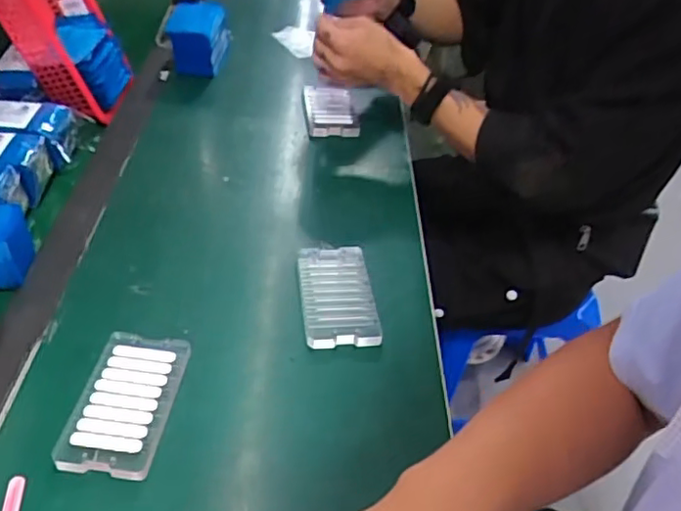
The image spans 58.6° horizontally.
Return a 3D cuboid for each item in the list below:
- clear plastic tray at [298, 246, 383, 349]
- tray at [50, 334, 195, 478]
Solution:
[{"bbox_3d":[-0.004,0.037,0.595,0.069,0.017,0.128,-2,42,-9],"label":"clear plastic tray"},{"bbox_3d":[-0.168,0.113,0.481,0.070,0.012,0.124,7,42,1],"label":"tray"}]

